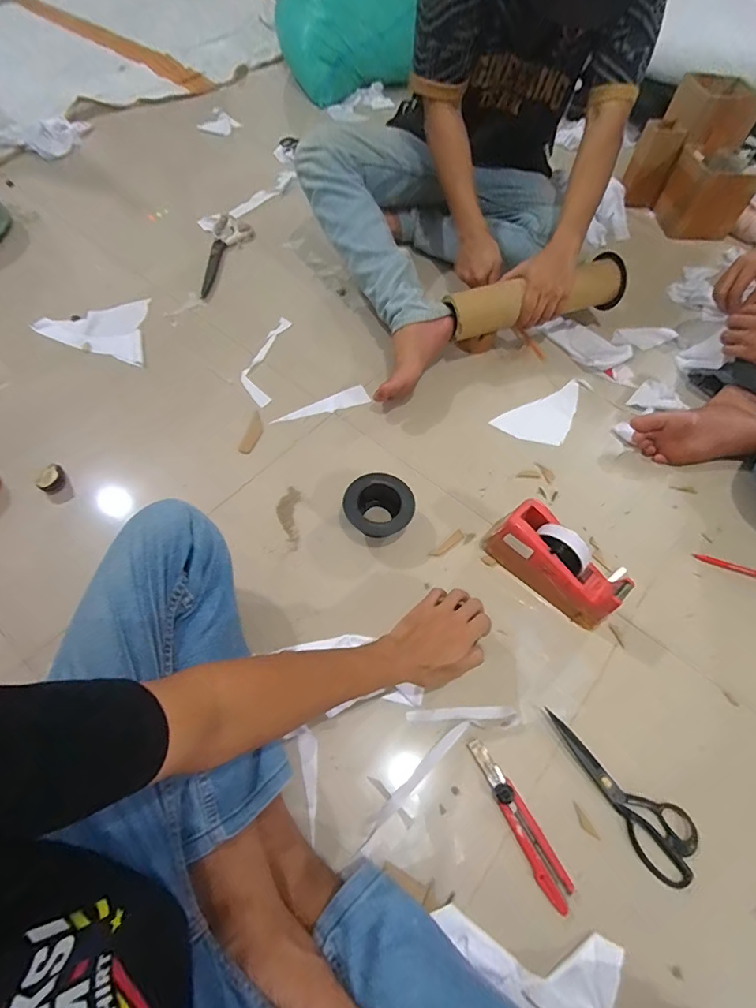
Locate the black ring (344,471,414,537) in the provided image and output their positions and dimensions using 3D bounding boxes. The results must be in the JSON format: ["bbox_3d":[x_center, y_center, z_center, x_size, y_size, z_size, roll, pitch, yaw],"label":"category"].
[{"bbox_3d":[0.001,0.005,0.728,0.105,0.051,0.096,2,60,-2],"label":"black ring"}]

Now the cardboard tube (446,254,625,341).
[{"bbox_3d":[0.310,-0.397,0.913,0.390,0.079,0.084,-20,63,-14],"label":"cardboard tube"}]

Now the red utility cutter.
[{"bbox_3d":[0.165,0.373,0.556,0.035,0.012,0.182,-26,65,-17],"label":"red utility cutter"}]

